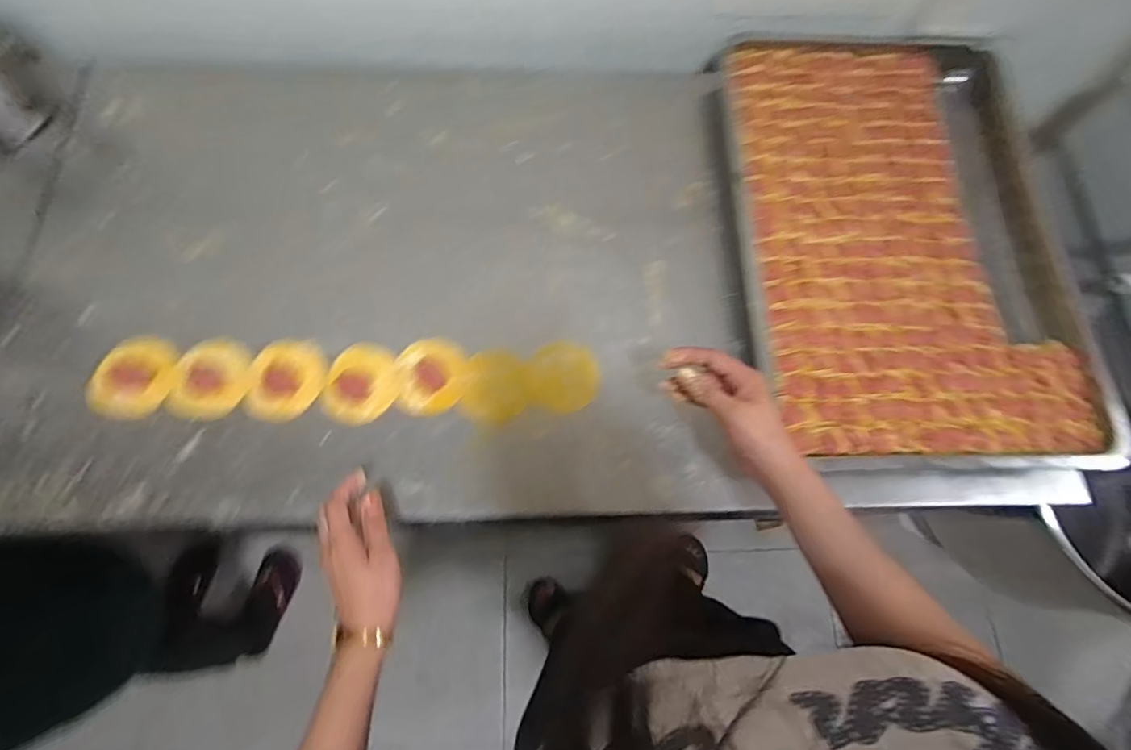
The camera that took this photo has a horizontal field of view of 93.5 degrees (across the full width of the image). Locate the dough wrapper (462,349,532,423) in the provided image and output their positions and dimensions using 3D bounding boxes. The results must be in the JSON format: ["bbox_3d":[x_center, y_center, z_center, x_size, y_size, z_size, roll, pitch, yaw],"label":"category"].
[{"bbox_3d":[-0.078,0.014,0.615,0.074,0.004,0.080,8,81,-5],"label":"dough wrapper"}]

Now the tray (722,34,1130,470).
[{"bbox_3d":[0.399,-0.176,0.665,0.374,0.049,0.580,0,72,-3],"label":"tray"}]

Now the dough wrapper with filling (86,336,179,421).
[{"bbox_3d":[-0.475,0.002,0.586,0.078,0.018,0.093,6,72,-1],"label":"dough wrapper with filling"}]

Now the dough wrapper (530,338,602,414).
[{"bbox_3d":[0.000,0.002,0.618,0.075,0.004,0.080,0,83,2],"label":"dough wrapper"}]

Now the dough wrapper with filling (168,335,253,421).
[{"bbox_3d":[-0.385,0.003,0.579,0.074,0.008,0.094,17,72,3],"label":"dough wrapper with filling"}]

